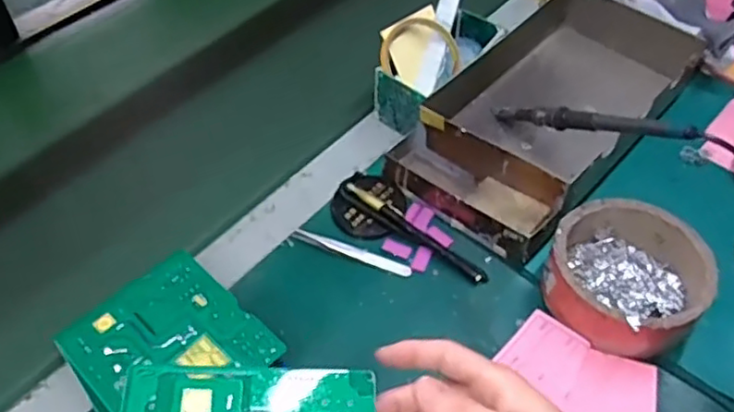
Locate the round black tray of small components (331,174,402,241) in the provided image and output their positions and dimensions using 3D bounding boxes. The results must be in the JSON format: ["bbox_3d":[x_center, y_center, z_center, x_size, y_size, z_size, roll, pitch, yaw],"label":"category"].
[{"bbox_3d":[-0.001,-0.001,0.607,0.063,0.012,0.068,0,51,1],"label":"round black tray of small components"}]

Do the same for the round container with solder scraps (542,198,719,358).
[{"bbox_3d":[0.209,0.058,0.529,0.117,0.052,0.116,0,51,1],"label":"round container with solder scraps"}]

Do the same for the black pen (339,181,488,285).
[{"bbox_3d":[0.039,0.021,0.586,0.158,0.016,0.016,32,58,24],"label":"black pen"}]

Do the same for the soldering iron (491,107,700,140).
[{"bbox_3d":[0.201,-0.077,0.599,0.018,0.022,0.207,-39,32,-26],"label":"soldering iron"}]

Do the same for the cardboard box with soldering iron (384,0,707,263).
[{"bbox_3d":[0.181,-0.100,0.652,0.173,0.065,0.328,36,60,26],"label":"cardboard box with soldering iron"}]

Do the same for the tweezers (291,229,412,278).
[{"bbox_3d":[-0.014,0.042,0.581,0.112,0.006,0.011,17,53,14],"label":"tweezers"}]

